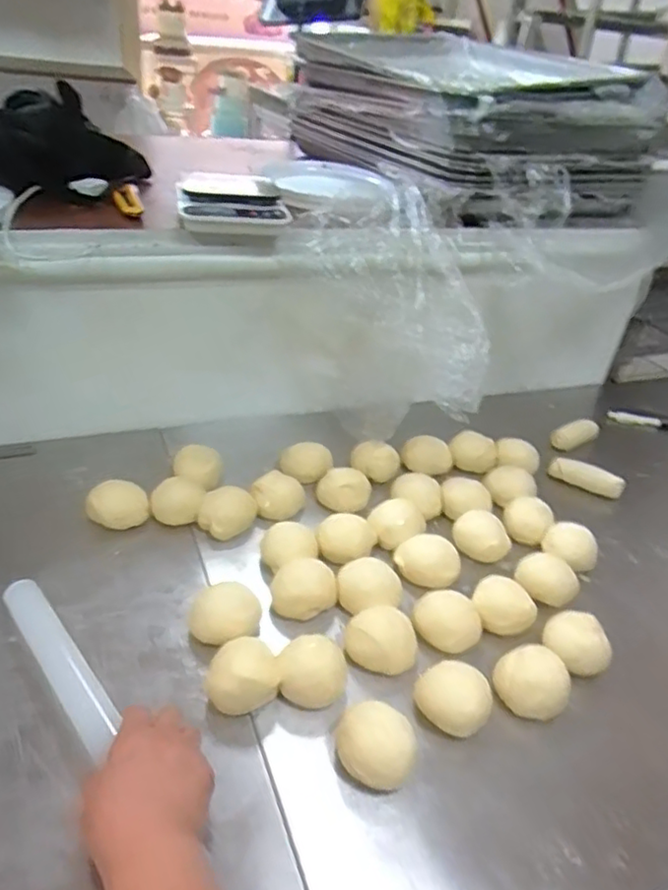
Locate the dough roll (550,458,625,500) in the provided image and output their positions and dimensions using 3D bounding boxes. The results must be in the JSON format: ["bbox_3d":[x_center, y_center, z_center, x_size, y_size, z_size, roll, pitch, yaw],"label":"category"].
[{"bbox_3d":[0.353,0.043,0.900,0.100,0.032,0.024,21,35,21],"label":"dough roll"}]

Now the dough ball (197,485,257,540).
[{"bbox_3d":[-0.124,0.076,0.735,0.057,0.033,0.060,5,33,-3],"label":"dough ball"}]

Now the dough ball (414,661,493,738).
[{"bbox_3d":[0.104,0.222,0.562,0.062,0.037,0.055,17,34,15],"label":"dough ball"}]

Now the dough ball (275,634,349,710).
[{"bbox_3d":[-0.020,0.199,0.568,0.063,0.040,0.051,5,33,-4],"label":"dough ball"}]

